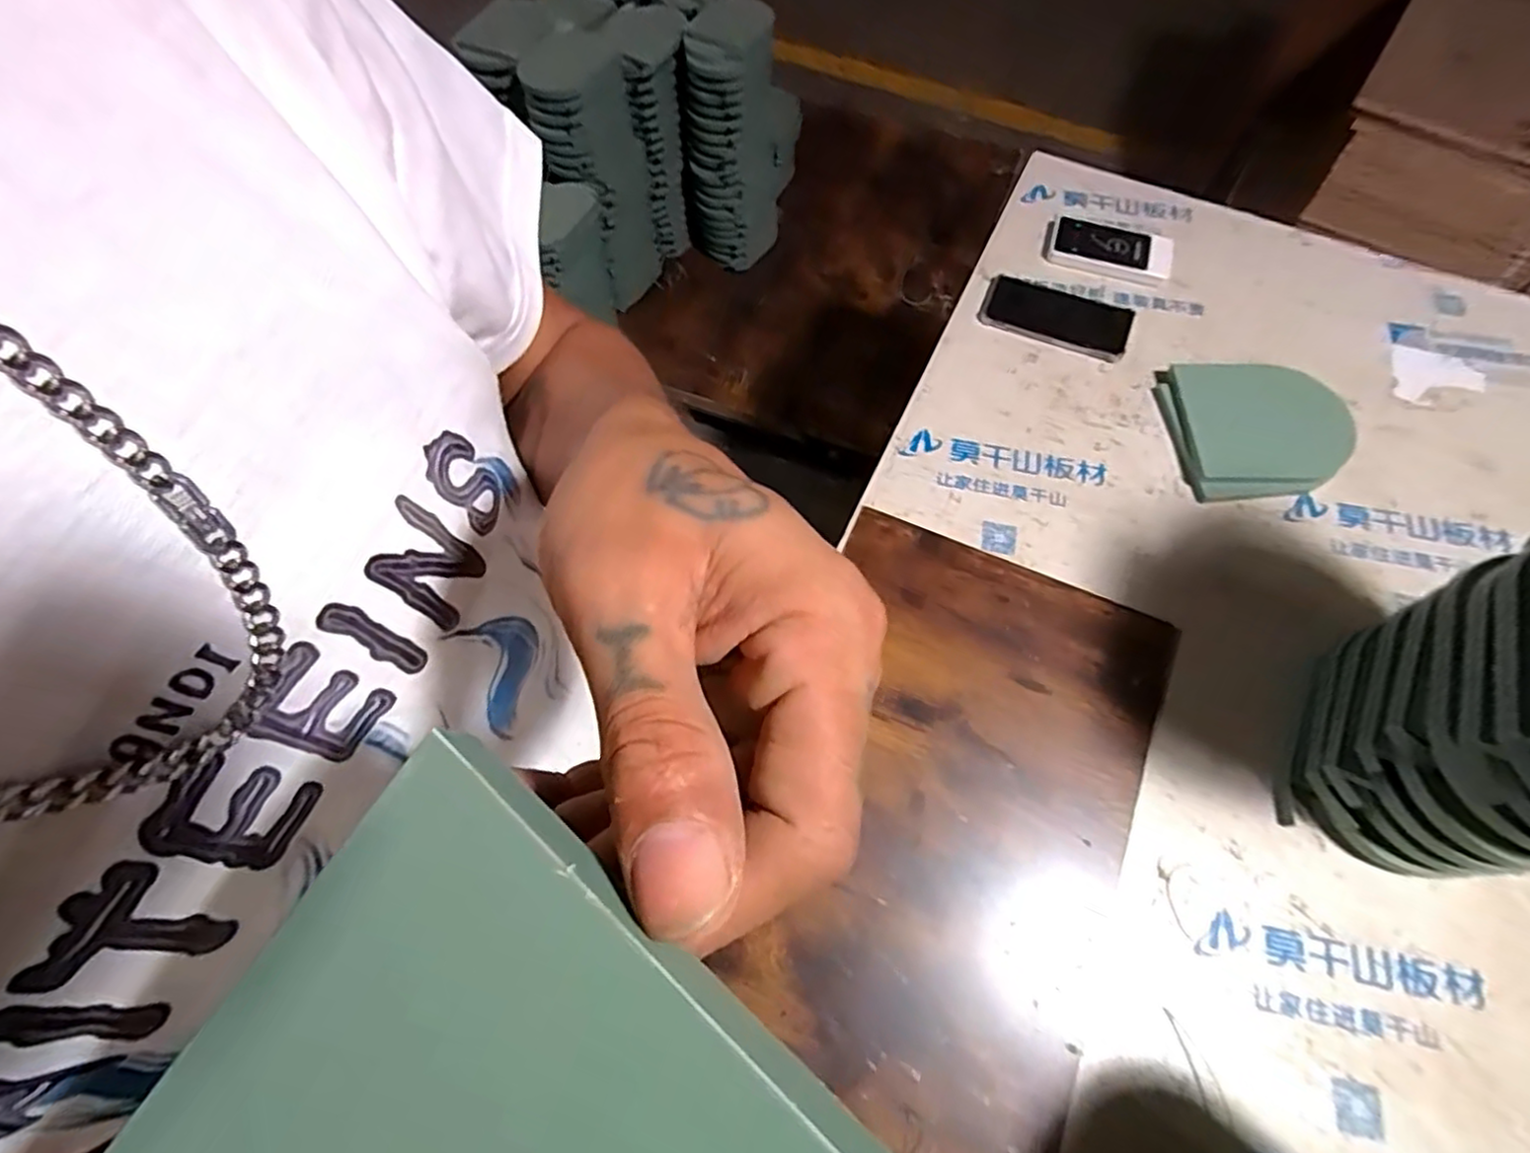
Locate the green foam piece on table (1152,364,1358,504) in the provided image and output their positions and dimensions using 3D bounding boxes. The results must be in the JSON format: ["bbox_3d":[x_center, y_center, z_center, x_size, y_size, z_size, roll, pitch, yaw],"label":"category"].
[{"bbox_3d":[0.535,-0.165,0.726,0.176,0.025,0.167,-8,67,-1],"label":"green foam piece on table"}]

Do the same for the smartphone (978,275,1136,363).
[{"bbox_3d":[0.351,-0.314,0.805,0.171,0.009,0.080,21,69,10],"label":"smartphone"}]

